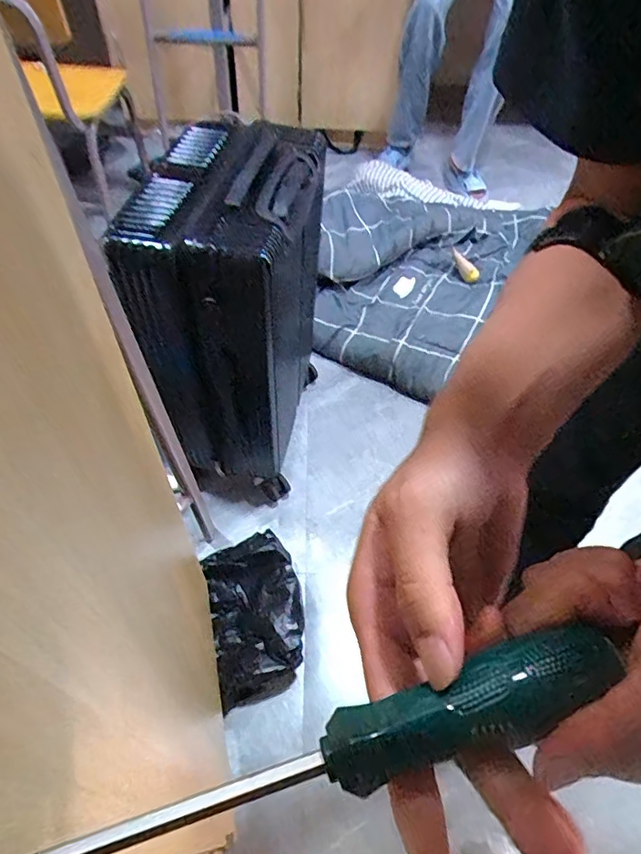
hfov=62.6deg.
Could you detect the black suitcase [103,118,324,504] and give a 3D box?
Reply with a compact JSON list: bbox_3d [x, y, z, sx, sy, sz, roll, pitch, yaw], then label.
[{"bbox_3d":[-0.155,-0.199,1.038,0.243,0.604,0.425,10,53,5],"label":"black suitcase"}]

